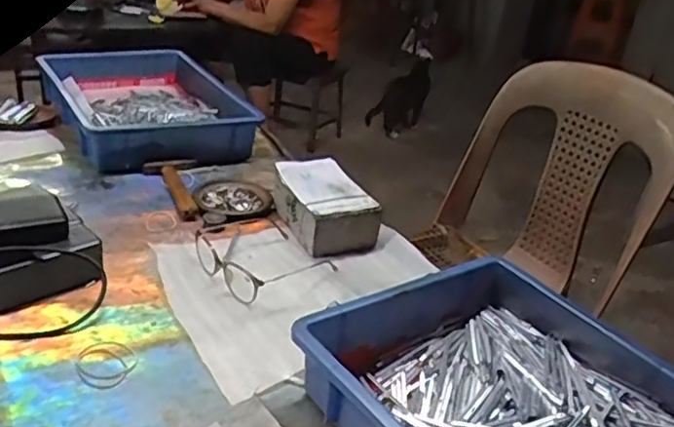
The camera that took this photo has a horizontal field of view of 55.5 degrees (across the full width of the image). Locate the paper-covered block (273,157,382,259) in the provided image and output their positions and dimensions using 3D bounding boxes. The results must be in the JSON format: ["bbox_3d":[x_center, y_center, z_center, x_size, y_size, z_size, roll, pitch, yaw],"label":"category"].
[{"bbox_3d":[-0.020,-0.016,0.900,0.098,0.070,0.154,-8,31,-28],"label":"paper-covered block"}]

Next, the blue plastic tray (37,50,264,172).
[{"bbox_3d":[-0.339,-0.193,1.138,0.280,0.081,0.397,-10,32,-31],"label":"blue plastic tray"}]

